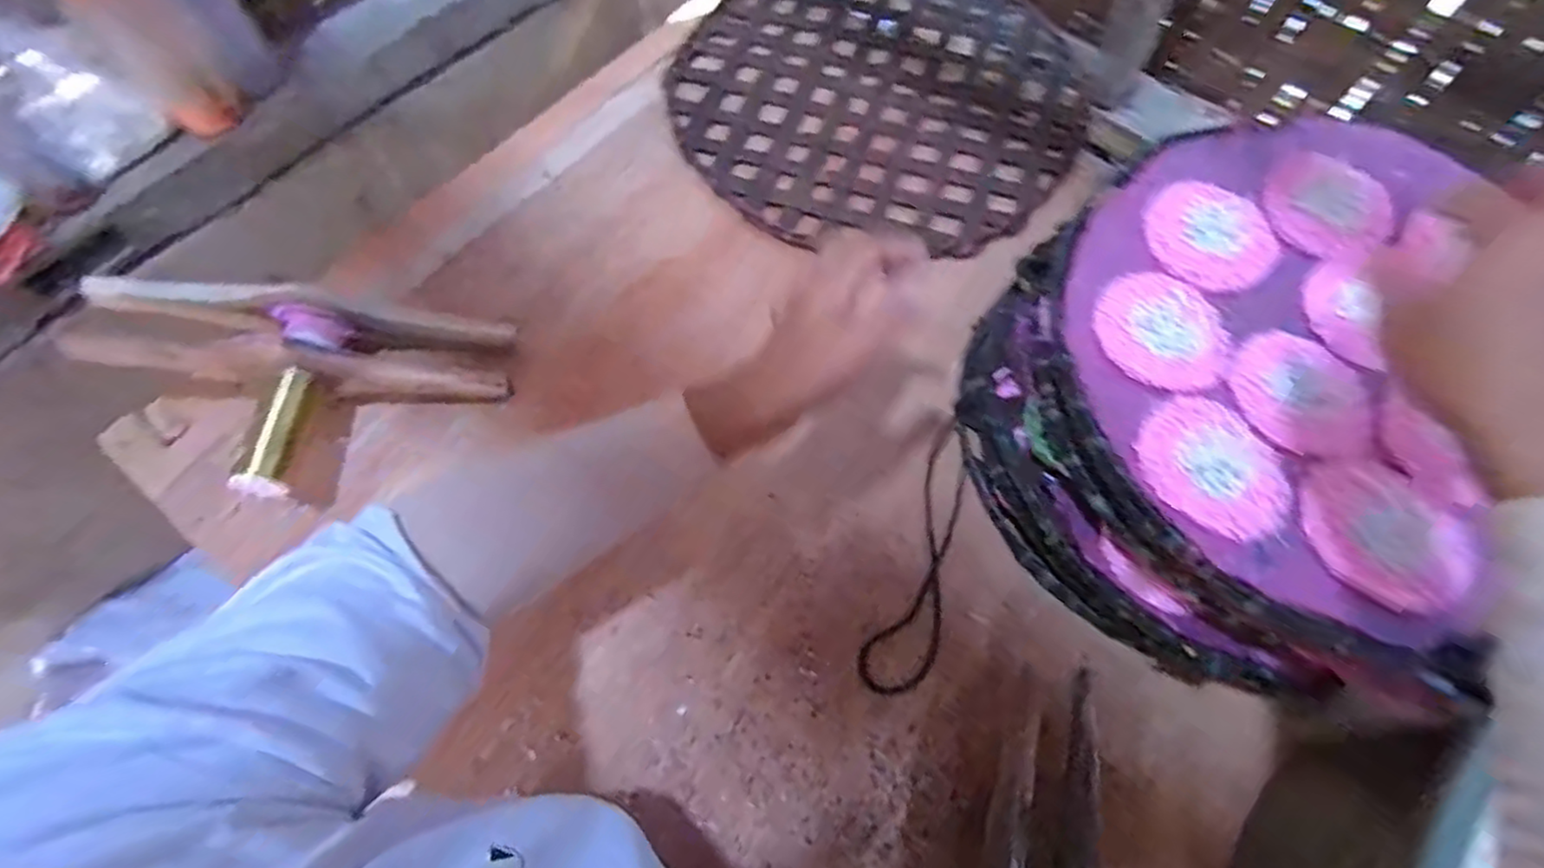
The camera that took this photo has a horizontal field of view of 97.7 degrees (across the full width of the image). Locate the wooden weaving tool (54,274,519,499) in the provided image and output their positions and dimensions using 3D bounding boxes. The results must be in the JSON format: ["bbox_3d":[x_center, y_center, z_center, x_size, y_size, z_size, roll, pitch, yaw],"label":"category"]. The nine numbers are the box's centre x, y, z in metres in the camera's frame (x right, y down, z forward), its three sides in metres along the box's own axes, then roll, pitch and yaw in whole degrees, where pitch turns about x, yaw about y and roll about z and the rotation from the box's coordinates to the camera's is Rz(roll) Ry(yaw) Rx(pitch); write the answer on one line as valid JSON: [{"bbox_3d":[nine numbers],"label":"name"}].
[{"bbox_3d":[-0.337,-0.027,0.474,0.272,0.089,0.142,5,68,-1],"label":"wooden weaving tool"}]

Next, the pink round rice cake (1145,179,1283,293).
[{"bbox_3d":[0.284,-0.129,0.438,0.079,0.006,0.081,0,68,-1],"label":"pink round rice cake"}]

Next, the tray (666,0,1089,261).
[{"bbox_3d":[0.107,-0.335,0.652,0.368,0.012,0.391,1,68,-2],"label":"tray"}]

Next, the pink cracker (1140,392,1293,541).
[{"bbox_3d":[0.241,0.019,0.367,0.074,0.007,0.082,-37,73,-14],"label":"pink cracker"}]

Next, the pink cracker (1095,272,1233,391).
[{"bbox_3d":[0.235,-0.063,0.405,0.081,0.010,0.078,0,68,-1],"label":"pink cracker"}]

